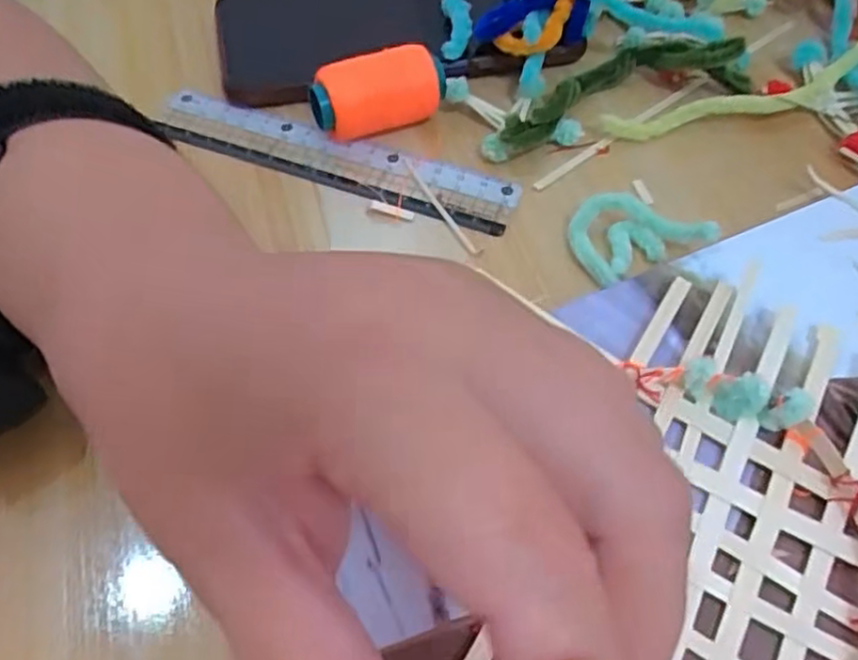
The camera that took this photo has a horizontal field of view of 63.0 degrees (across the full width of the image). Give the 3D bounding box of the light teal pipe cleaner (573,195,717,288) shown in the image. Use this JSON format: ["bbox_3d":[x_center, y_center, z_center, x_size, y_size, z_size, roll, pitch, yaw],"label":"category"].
[{"bbox_3d":[0.077,-0.038,0.260,0.045,0.010,0.033,-21,60,-14],"label":"light teal pipe cleaner"}]

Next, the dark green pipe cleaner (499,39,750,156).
[{"bbox_3d":[0.078,-0.107,0.300,0.112,0.023,0.040,-15,59,-11],"label":"dark green pipe cleaner"}]

